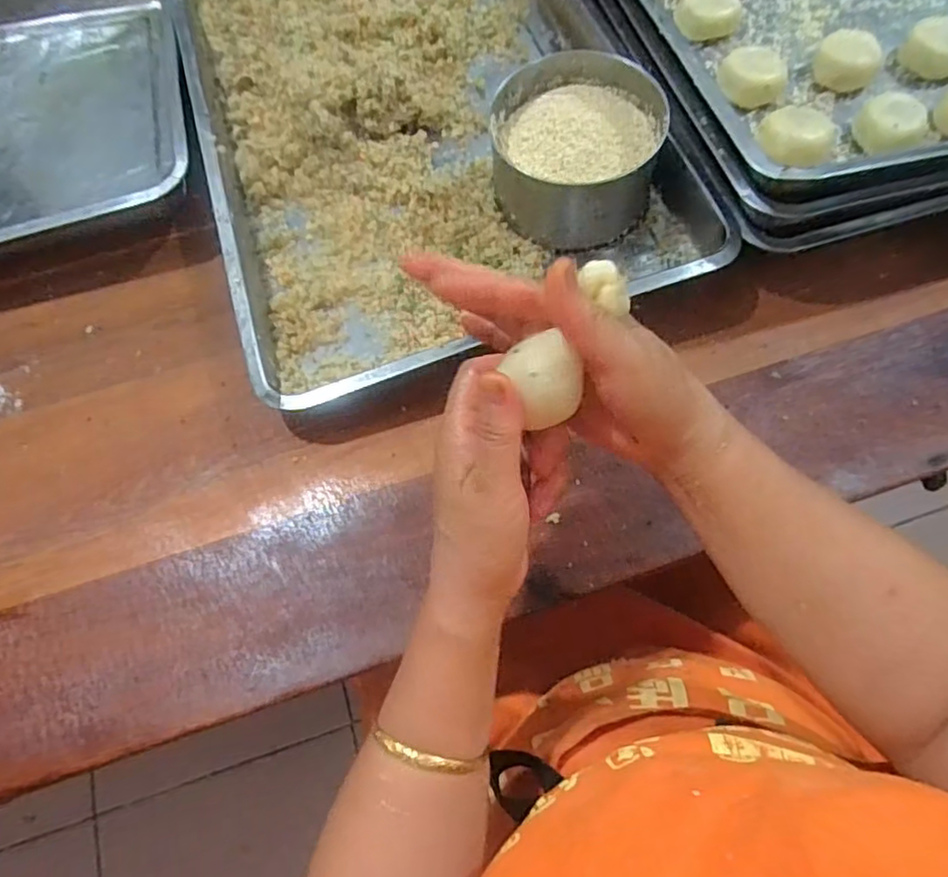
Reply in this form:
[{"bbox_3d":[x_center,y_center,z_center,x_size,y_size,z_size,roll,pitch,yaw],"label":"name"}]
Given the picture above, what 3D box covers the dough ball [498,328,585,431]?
[{"bbox_3d":[0.035,-0.028,0.306,0.030,0.026,0.035,-19,67,-6],"label":"dough ball"}]

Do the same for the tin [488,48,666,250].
[{"bbox_3d":[0.086,-0.246,0.535,0.137,0.074,0.137,-1,67,2],"label":"tin"}]

